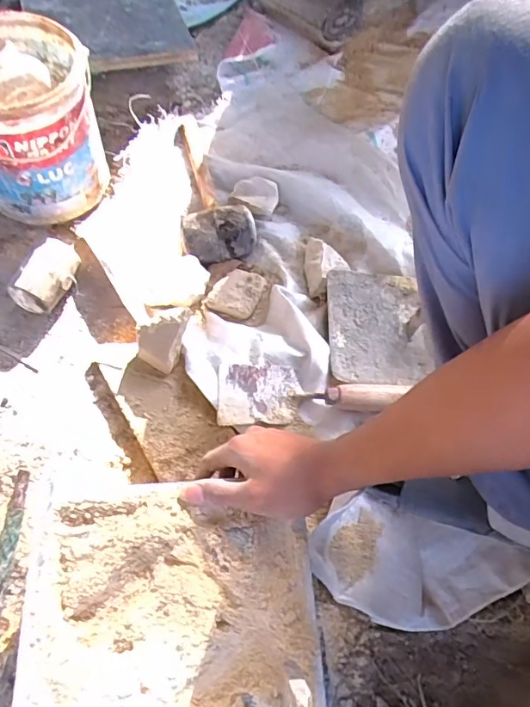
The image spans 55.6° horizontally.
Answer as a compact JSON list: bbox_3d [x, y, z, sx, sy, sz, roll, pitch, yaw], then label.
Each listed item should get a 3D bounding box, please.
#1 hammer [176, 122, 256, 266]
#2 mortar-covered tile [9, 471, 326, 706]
[{"bbox_3d":[-0.075,-0.250,0.733,0.100,0.049,0.245,-5,64,-6],"label":"hammer"},{"bbox_3d":[-0.074,0.211,0.394,0.226,0.023,0.228,-4,61,-2],"label":"mortar-covered tile"}]

